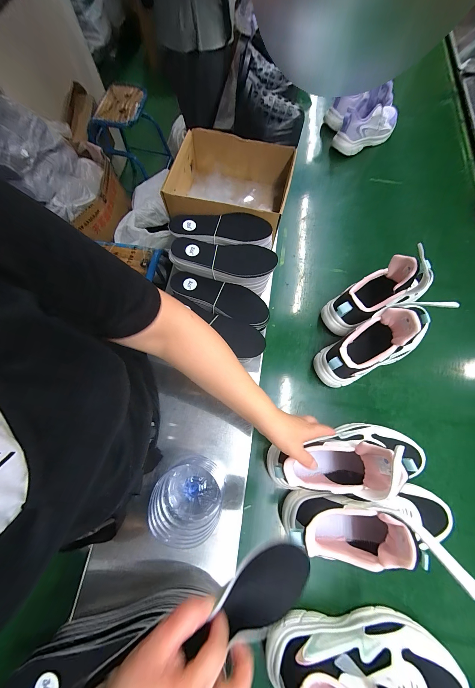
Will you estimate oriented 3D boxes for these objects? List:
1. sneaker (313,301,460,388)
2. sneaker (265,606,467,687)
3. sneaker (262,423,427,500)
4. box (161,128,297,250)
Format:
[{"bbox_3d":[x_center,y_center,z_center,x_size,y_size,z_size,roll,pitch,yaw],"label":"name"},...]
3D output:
[{"bbox_3d":[0.277,-0.001,0.463,0.238,0.147,0.091,-24,71,-6],"label":"sneaker"},{"bbox_3d":[0.182,0.454,0.316,0.262,0.137,0.093,0,70,2],"label":"sneaker"},{"bbox_3d":[0.188,0.188,0.394,0.262,0.142,0.107,0,70,2],"label":"sneaker"},{"bbox_3d":[-0.021,-0.376,0.591,0.277,0.103,0.250,10,71,4],"label":"box"}]

